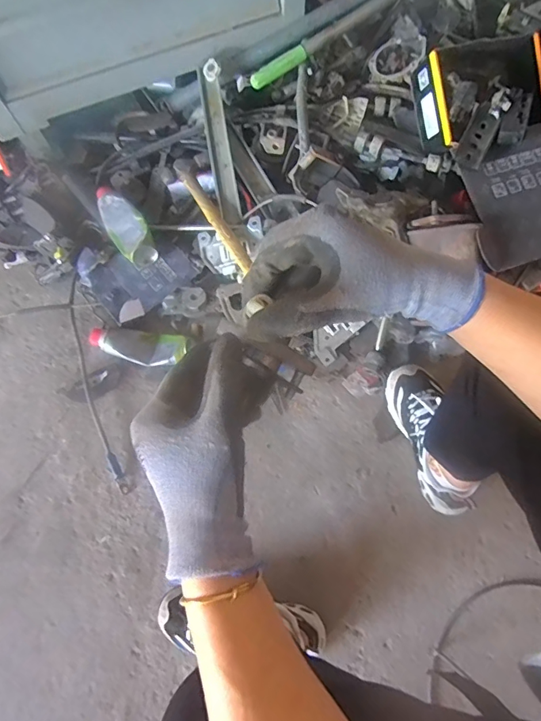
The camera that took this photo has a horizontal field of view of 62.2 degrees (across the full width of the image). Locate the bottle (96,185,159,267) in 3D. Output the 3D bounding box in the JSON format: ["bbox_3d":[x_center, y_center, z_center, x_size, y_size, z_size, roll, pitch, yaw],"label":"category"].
[{"bbox_3d":[-0.296,-0.278,0.908,0.072,0.048,0.211,-34,75,-10],"label":"bottle"}]

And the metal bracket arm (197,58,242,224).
[{"bbox_3d":[-0.105,-0.442,0.913,0.045,0.023,0.338,-9,87,-4],"label":"metal bracket arm"}]

